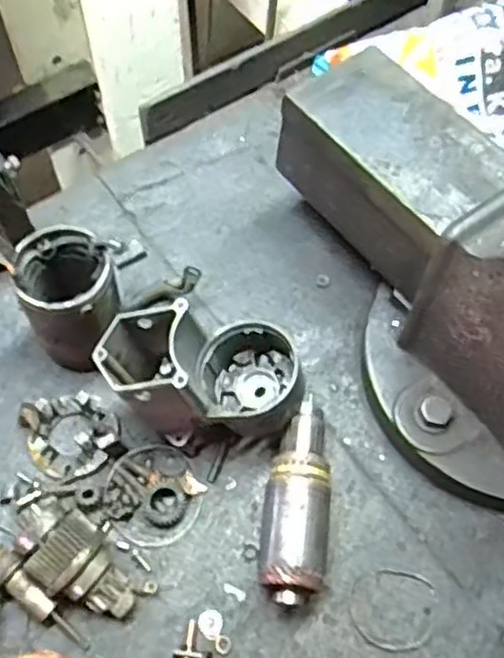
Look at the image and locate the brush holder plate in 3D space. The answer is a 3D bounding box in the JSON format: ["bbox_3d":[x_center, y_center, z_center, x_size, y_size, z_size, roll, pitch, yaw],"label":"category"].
[{"bbox_3d":[-0.147,0.082,0.547,0.069,0.037,0.072,1,62,-1],"label":"brush holder plate"}]

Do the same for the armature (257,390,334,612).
[{"bbox_3d":[0.038,0.128,0.522,0.052,0.049,0.157,10,62,4],"label":"armature"}]

